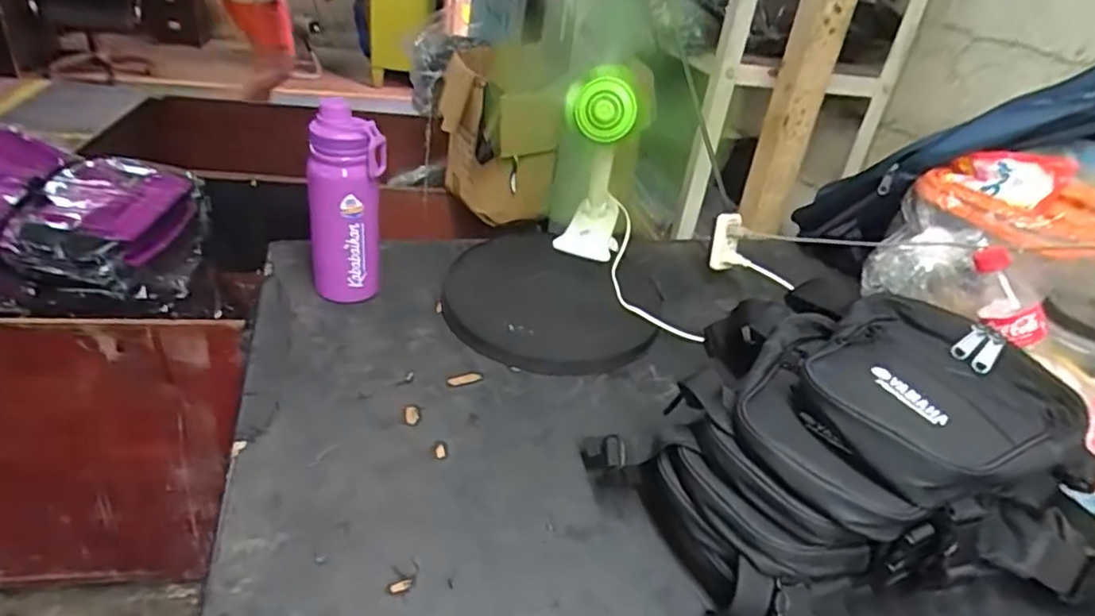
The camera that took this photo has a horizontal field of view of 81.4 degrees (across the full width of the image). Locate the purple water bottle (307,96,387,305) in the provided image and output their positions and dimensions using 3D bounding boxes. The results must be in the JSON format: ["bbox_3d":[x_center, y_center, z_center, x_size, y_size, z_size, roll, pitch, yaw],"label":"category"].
[{"bbox_3d":[-0.235,-0.113,0.745,0.083,0.231,0.071,-3,33,-17],"label":"purple water bottle"}]

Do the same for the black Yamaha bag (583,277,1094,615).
[{"bbox_3d":[0.249,0.131,0.532,0.347,0.170,0.263,-5,34,-19],"label":"black Yamaha bag"}]

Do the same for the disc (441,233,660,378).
[{"bbox_3d":[-0.010,-0.013,0.814,0.231,0.049,0.253,6,32,-4],"label":"disc"}]

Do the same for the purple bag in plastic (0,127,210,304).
[{"bbox_3d":[-0.935,-0.187,1.241,0.478,0.193,0.322,3,32,-8],"label":"purple bag in plastic"}]

